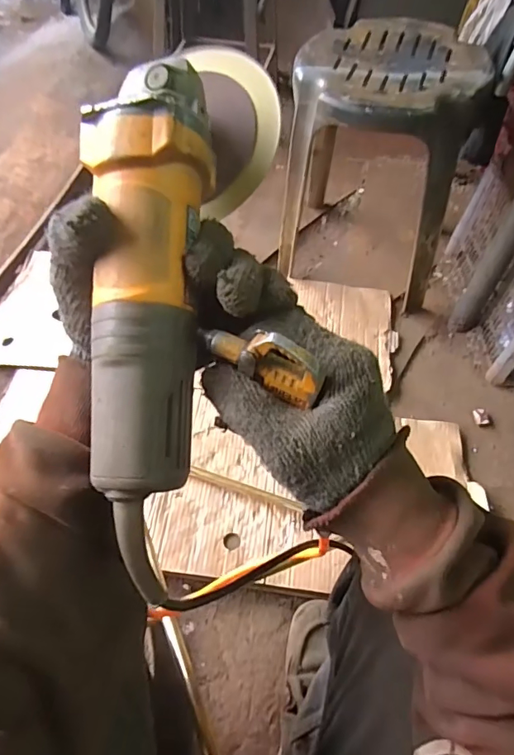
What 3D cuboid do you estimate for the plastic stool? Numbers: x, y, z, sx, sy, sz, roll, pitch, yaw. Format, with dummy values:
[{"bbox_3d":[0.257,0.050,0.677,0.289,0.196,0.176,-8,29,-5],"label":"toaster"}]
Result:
[{"bbox_3d":[0.226,-0.396,0.929,0.341,0.404,0.266,18,55,8],"label":"plastic stool"}]

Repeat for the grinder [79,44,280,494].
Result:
[{"bbox_3d":[-0.053,-0.080,0.285,0.089,0.079,0.282,8,76,7],"label":"grinder"}]

